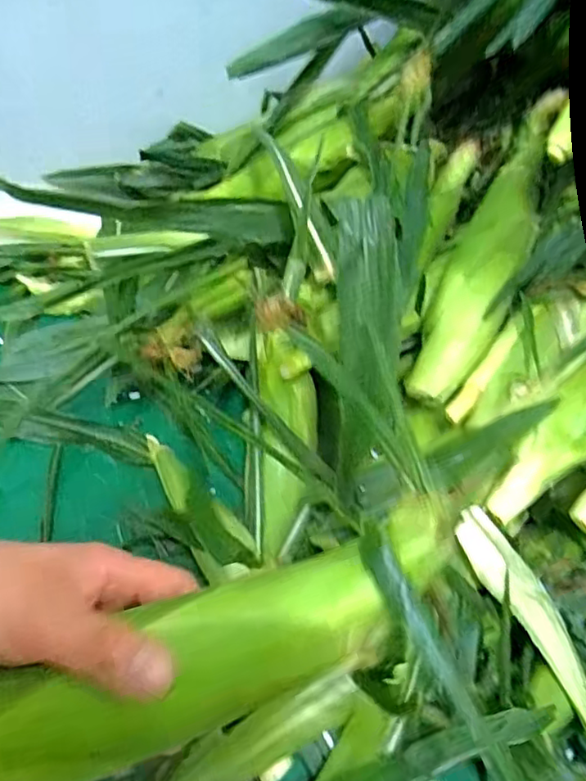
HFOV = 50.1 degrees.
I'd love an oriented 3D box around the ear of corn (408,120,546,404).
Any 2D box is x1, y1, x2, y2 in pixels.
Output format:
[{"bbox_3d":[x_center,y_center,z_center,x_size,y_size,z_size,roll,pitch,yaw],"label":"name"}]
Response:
[{"bbox_3d":[0.161,-0.107,0.533,0.063,0.056,0.250,23,82,11],"label":"ear of corn"}]

